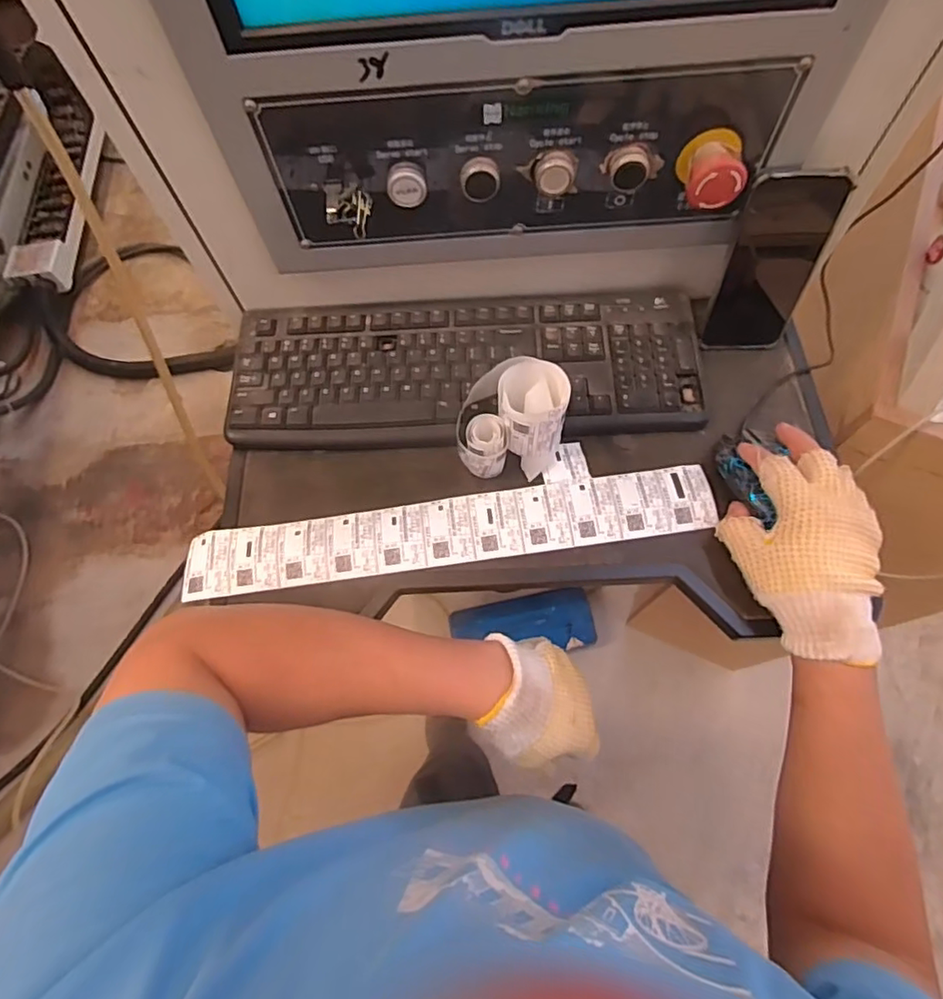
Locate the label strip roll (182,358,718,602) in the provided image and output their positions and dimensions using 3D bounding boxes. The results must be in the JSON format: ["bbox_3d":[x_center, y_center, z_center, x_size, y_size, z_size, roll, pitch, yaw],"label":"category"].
[{"bbox_3d":[-0.026,-0.020,0.483,0.447,0.075,0.138,-8,67,0],"label":"label strip roll"}]

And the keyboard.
[{"bbox_3d":[-0.007,-0.126,0.550,0.435,0.020,0.147,-2,67,2],"label":"keyboard"}]

